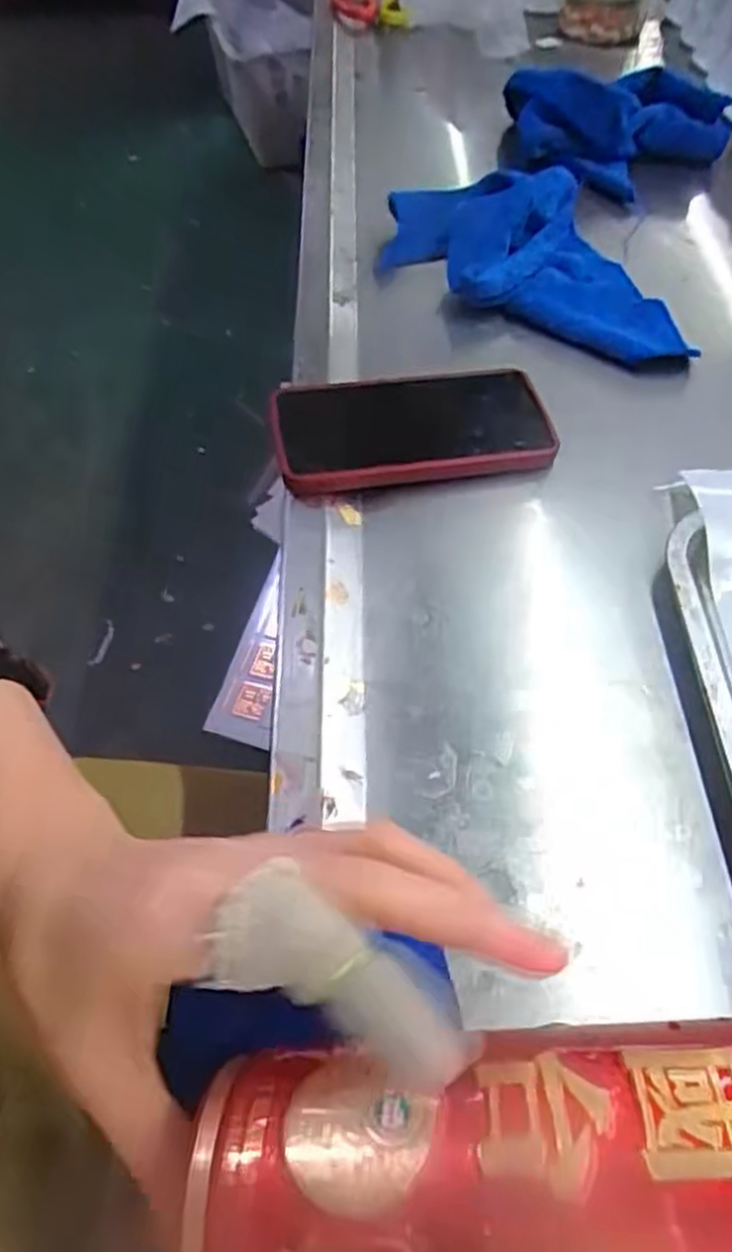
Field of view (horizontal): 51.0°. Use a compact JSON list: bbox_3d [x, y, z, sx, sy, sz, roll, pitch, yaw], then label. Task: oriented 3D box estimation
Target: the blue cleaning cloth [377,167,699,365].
[{"bbox_3d":[0.135,-0.280,0.566,0.250,0.048,0.129,26,61,19],"label":"blue cleaning cloth"}]

